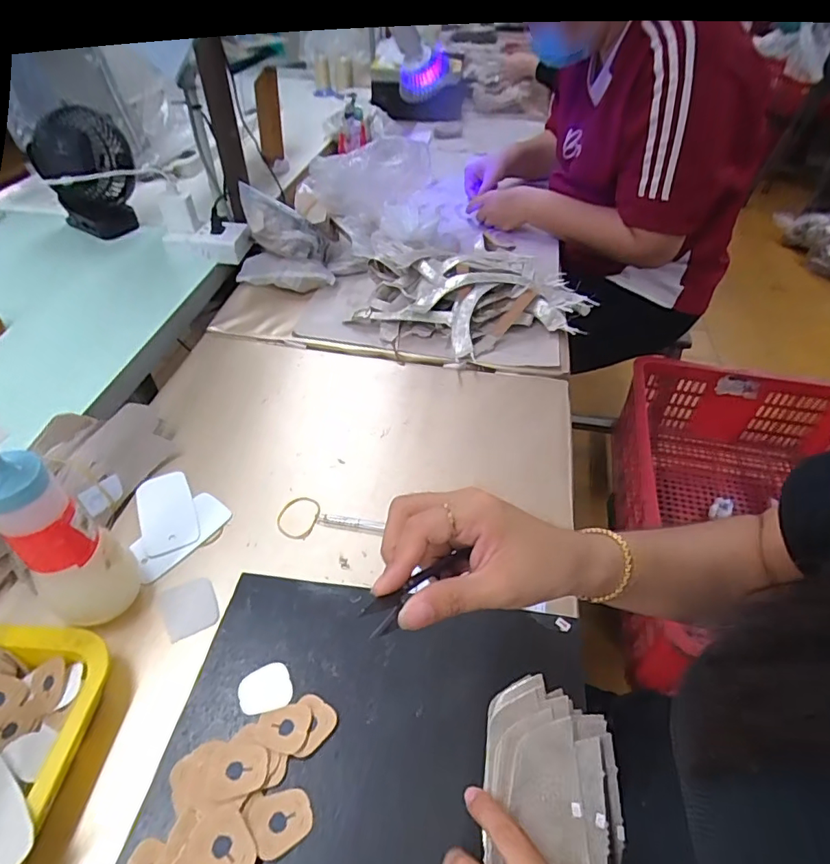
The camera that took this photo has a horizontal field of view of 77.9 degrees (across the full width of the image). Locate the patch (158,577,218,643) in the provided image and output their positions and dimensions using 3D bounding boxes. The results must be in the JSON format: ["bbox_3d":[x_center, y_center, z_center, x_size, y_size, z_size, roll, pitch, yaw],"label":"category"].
[{"bbox_3d":[-0.203,0.157,0.462,0.045,0.004,0.049,-17,49,-21],"label":"patch"}]

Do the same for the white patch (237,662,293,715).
[{"bbox_3d":[-0.117,0.200,0.401,0.039,0.004,0.034,-11,48,-16],"label":"white patch"}]

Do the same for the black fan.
[{"bbox_3d":[-0.527,-0.403,0.841,0.130,0.214,0.097,-23,52,-25],"label":"black fan"}]

